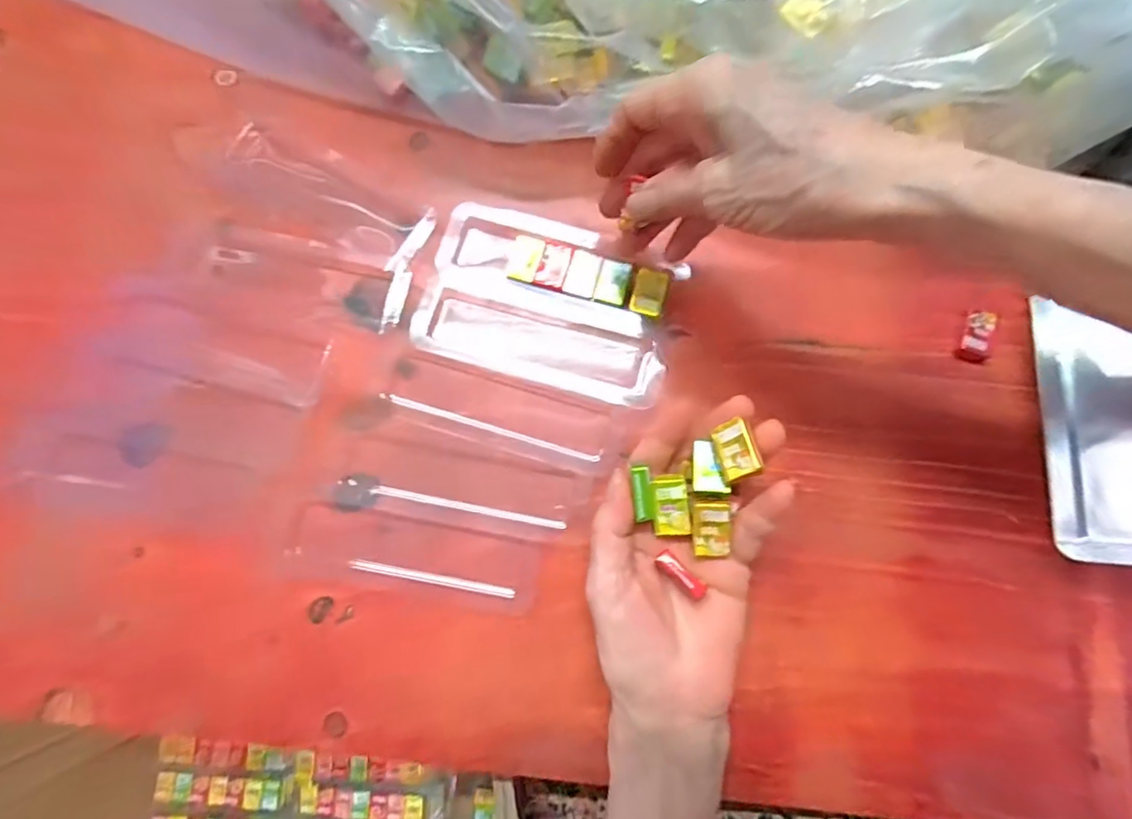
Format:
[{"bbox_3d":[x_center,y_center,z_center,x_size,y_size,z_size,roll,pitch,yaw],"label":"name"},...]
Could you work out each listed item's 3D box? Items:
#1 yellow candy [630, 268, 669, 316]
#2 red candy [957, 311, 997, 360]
[{"bbox_3d":[0.046,-0.065,0.311,0.017,0.006,0.024,12,78,2],"label":"yellow candy"},{"bbox_3d":[0.222,-0.040,0.306,0.014,0.011,0.024,15,78,3],"label":"red candy"}]

